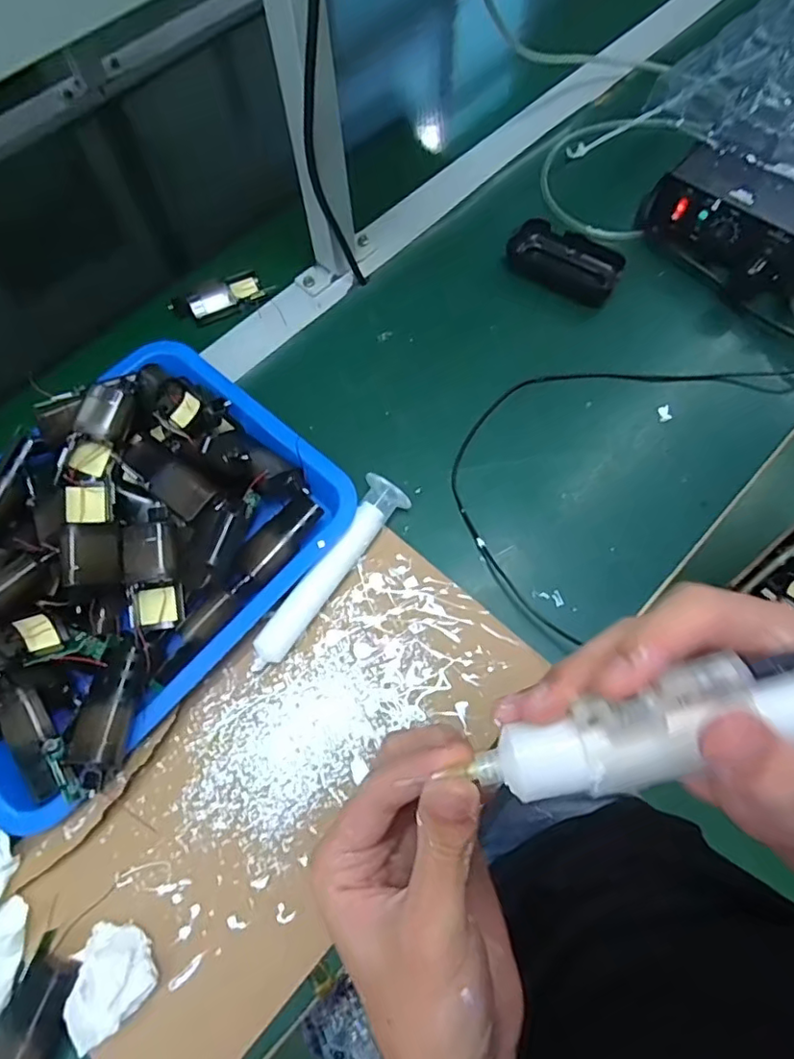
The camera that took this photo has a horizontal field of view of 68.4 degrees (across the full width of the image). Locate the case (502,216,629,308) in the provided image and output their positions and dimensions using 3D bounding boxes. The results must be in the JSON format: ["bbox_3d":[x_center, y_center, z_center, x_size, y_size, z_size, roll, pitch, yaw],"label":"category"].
[{"bbox_3d":[0.163,-0.263,0.569,0.109,0.023,0.060,31,72,14],"label":"case"}]

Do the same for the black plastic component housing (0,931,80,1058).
[{"bbox_3d":[-0.220,0.301,0.346,0.039,0.019,0.093,18,69,9],"label":"black plastic component housing"}]

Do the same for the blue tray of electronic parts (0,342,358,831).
[{"bbox_3d":[-0.218,0.012,0.430,0.249,0.061,0.319,37,73,16],"label":"blue tray of electronic parts"}]

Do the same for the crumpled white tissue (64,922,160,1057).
[{"bbox_3d":[-0.174,0.266,0.348,0.044,0.043,0.056,-34,70,-12],"label":"crumpled white tissue"}]

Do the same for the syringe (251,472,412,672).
[{"bbox_3d":[-0.053,0.030,0.440,0.034,0.026,0.166,32,72,14],"label":"syringe"}]

